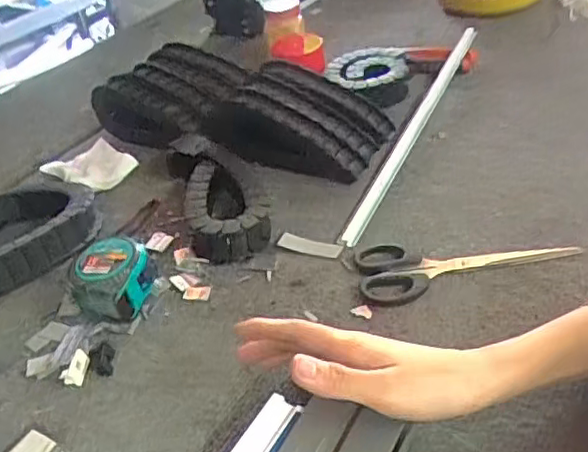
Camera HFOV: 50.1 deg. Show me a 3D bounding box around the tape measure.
[{"bbox_3d":[-0.147,0.044,0.502,0.063,0.042,0.064,-4,39,5],"label":"tape measure"}]

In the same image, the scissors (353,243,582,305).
[{"bbox_3d":[0.136,0.027,0.502,0.172,0.008,0.065,-8,38,0],"label":"scissors"}]

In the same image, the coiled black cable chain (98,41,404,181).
[{"bbox_3d":[-0.064,-0.123,0.666,0.319,0.073,0.135,9,41,20],"label":"coiled black cable chain"}]

